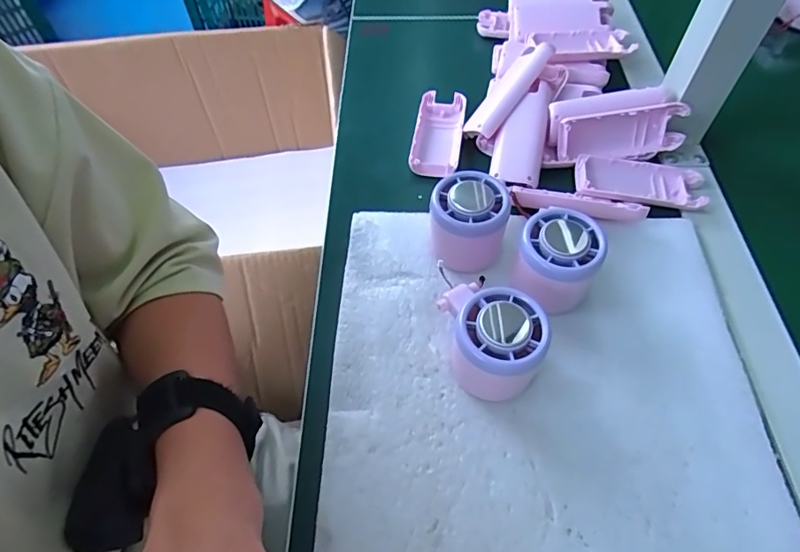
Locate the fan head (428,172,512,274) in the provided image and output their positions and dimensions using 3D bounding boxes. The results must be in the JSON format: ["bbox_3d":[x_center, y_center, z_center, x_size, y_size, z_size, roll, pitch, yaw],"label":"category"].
[{"bbox_3d":[0.048,-0.040,0.377,0.056,0.058,0.052,9,56,6],"label":"fan head"}]

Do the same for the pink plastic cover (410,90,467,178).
[{"bbox_3d":[0.036,-0.132,0.475,0.044,0.018,0.105,6,56,4],"label":"pink plastic cover"}]

